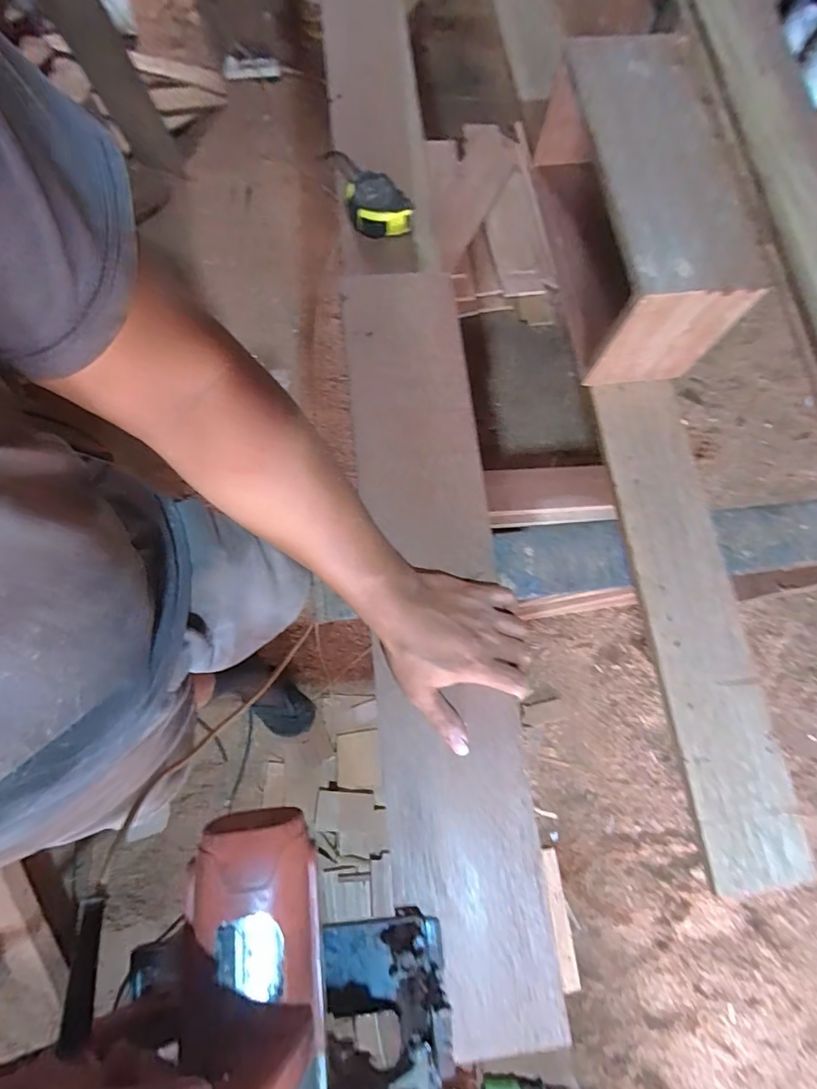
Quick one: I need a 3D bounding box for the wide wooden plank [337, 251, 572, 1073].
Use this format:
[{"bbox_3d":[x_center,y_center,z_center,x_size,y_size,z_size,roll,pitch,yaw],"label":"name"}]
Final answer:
[{"bbox_3d":[0.023,0.050,0.475,0.126,0.016,0.726,-6,76,-3],"label":"wide wooden plank"}]

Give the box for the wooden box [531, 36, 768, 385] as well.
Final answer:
[{"bbox_3d":[0.245,-0.374,0.544,0.120,0.166,0.330,-8,75,-3],"label":"wooden box"}]

